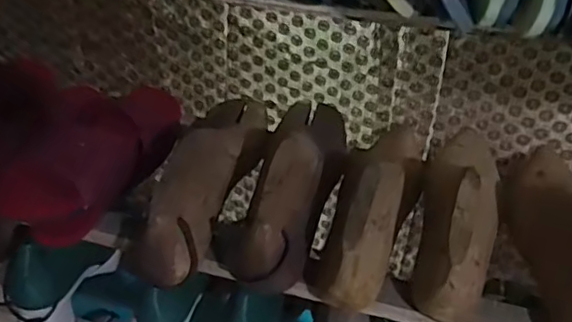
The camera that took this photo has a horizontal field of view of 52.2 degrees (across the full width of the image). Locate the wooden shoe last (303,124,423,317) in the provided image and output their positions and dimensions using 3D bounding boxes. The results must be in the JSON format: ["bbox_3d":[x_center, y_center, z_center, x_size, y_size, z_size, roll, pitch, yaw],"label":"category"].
[{"bbox_3d":[0.081,0.023,0.523,0.060,0.095,0.226,14,36,18],"label":"wooden shoe last"}]

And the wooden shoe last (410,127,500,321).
[{"bbox_3d":[0.157,0.032,0.515,0.061,0.073,0.231,11,36,14],"label":"wooden shoe last"}]

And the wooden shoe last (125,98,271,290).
[{"bbox_3d":[-0.071,0.001,0.568,0.074,0.083,0.251,6,35,7],"label":"wooden shoe last"}]

